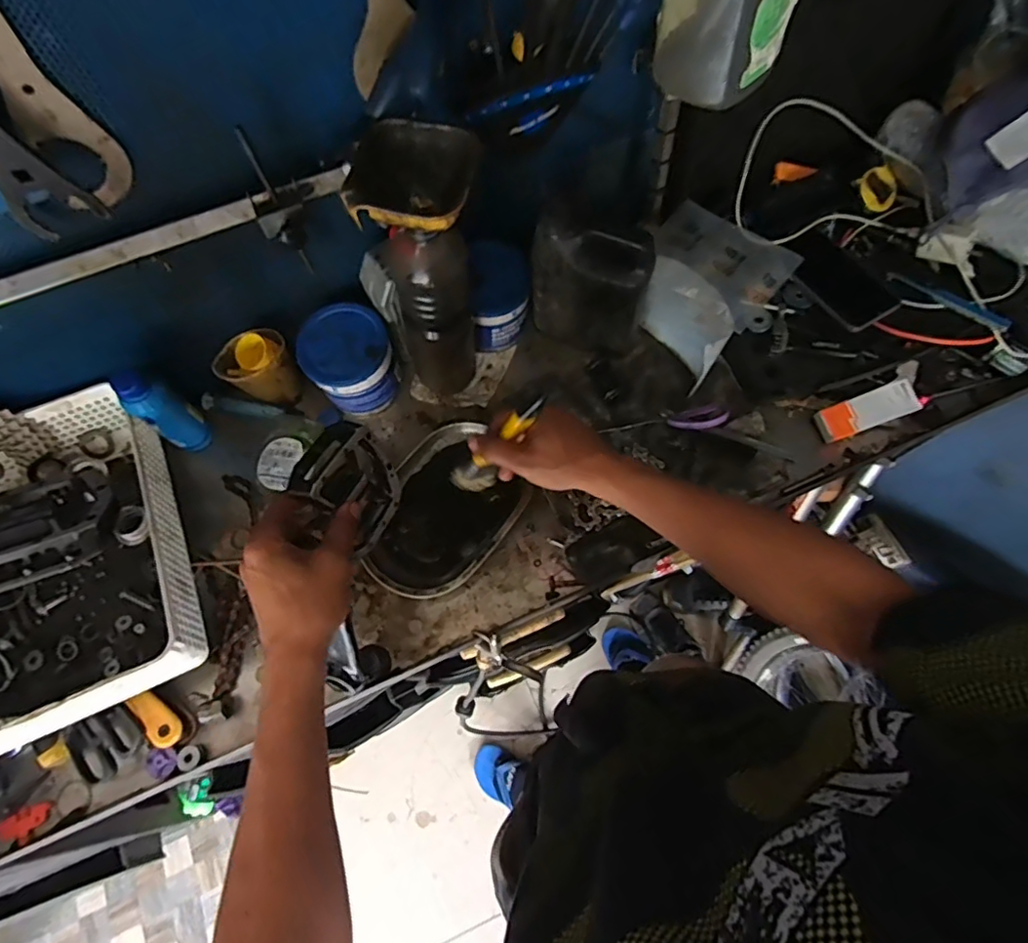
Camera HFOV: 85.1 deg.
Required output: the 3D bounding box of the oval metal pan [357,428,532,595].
[{"bbox_3d":[-0.084,0.046,0.654,0.157,0.045,0.203,36,76,15],"label":"oval metal pan"}]

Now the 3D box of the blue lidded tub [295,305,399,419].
[{"bbox_3d":[-0.194,-0.128,0.679,0.101,0.104,0.099,-1,70,3],"label":"blue lidded tub"}]

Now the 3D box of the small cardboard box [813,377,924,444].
[{"bbox_3d":[0.420,-0.073,0.668,0.106,0.024,0.043,-22,93,6],"label":"small cardboard box"}]

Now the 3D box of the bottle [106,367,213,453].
[{"bbox_3d":[-0.397,-0.067,0.641,0.035,0.142,0.045,31,74,10],"label":"bottle"}]

